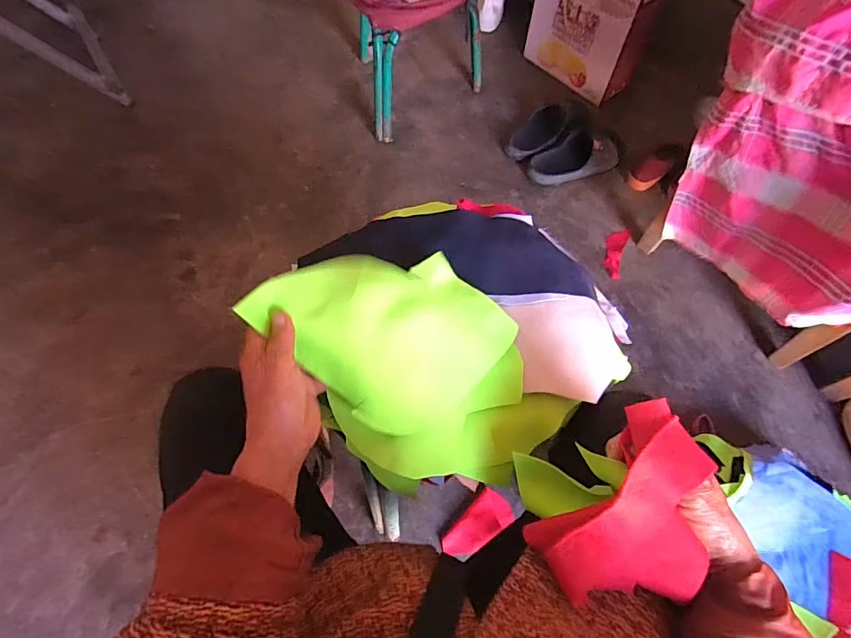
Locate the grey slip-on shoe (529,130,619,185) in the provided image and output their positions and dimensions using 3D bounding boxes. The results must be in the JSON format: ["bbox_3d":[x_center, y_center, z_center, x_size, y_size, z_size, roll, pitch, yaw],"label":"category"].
[{"bbox_3d":[0.361,-0.397,1.155,0.221,0.064,0.101,-17,64,-10],"label":"grey slip-on shoe"}]

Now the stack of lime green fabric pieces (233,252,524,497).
[{"bbox_3d":[-0.014,0.037,0.439,0.186,0.061,0.265,-40,89,-14],"label":"stack of lime green fabric pieces"}]

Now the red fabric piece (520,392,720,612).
[{"bbox_3d":[0.164,0.150,0.363,0.094,0.050,0.158,38,104,13],"label":"red fabric piece"}]

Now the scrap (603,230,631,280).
[{"bbox_3d":[0.428,-0.154,1.063,0.045,0.008,0.143,19,64,9],"label":"scrap"}]

